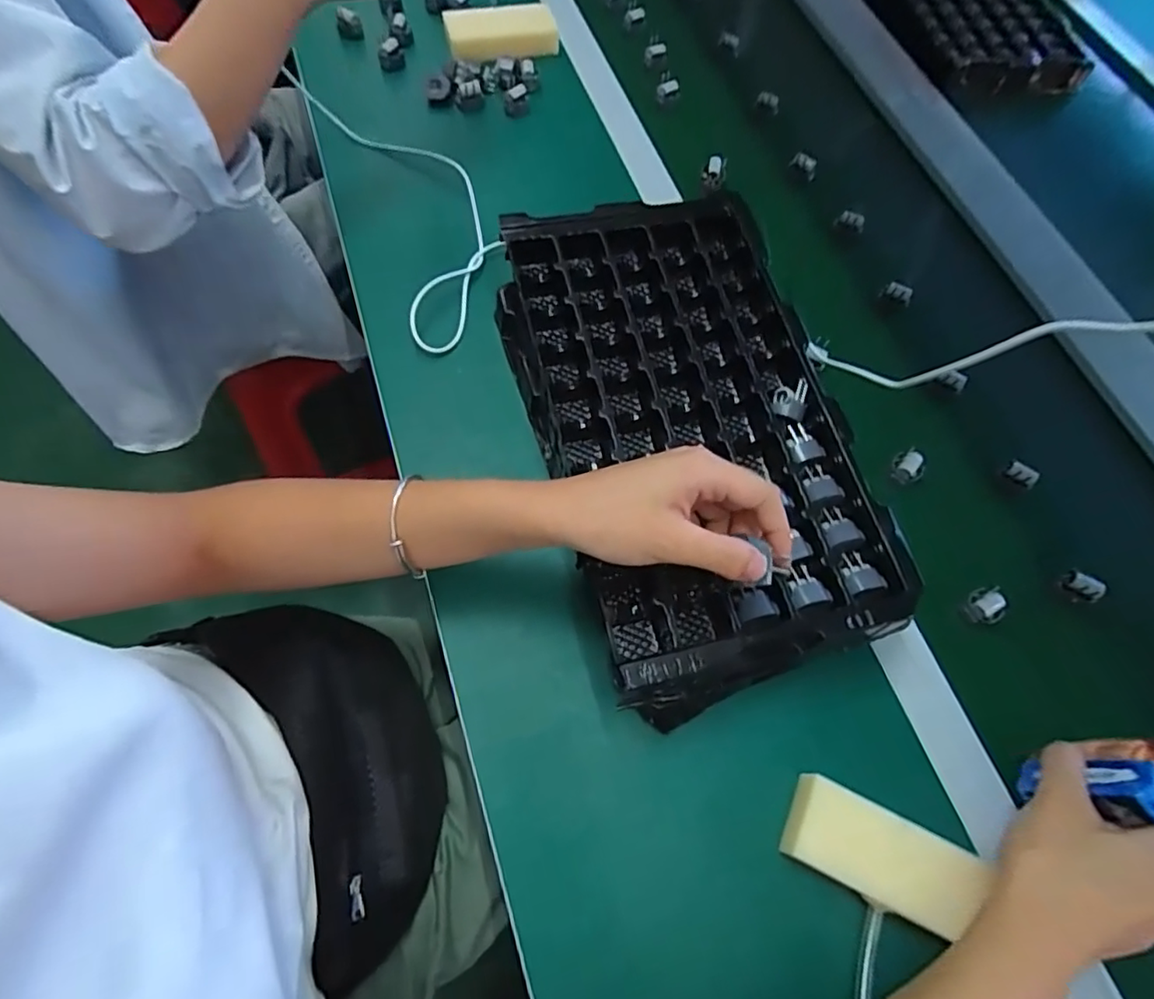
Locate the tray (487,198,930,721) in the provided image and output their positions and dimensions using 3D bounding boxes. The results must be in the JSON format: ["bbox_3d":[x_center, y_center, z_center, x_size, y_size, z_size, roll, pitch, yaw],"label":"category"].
[{"bbox_3d":[0.078,-0.048,0.441,0.203,0.091,0.362,-14,68,-4],"label":"tray"}]

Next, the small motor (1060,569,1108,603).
[{"bbox_3d":[0.398,0.068,0.470,0.025,0.016,0.020,39,74,15],"label":"small motor"}]

